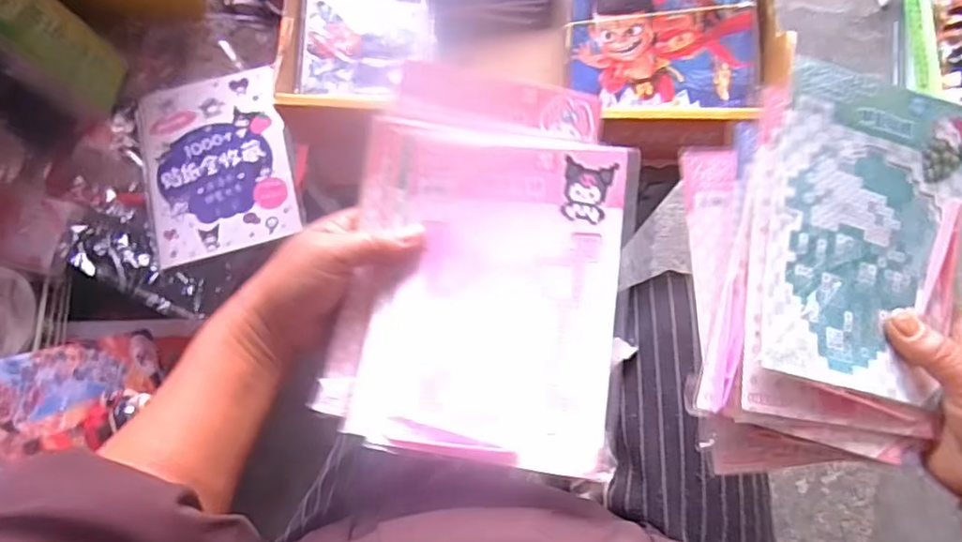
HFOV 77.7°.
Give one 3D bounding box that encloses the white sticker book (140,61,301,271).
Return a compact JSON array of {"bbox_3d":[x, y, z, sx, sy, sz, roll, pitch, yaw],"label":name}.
[{"bbox_3d":[-0.277,-0.113,0.628,0.147,0.009,0.194,-16,76,-5],"label":"white sticker book"}]

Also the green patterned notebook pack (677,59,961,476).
[{"bbox_3d":[0.202,-0.001,0.338,0.169,0.046,0.216,2,76,0],"label":"green patterned notebook pack"}]

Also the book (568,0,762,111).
[{"bbox_3d":[0.143,-0.193,0.467,0.145,0.012,0.130,-1,95,3],"label":"book"}]

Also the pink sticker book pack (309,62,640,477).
[{"bbox_3d":[0.003,-0.008,0.348,0.166,0.023,0.224,10,80,15],"label":"pink sticker book pack"}]

